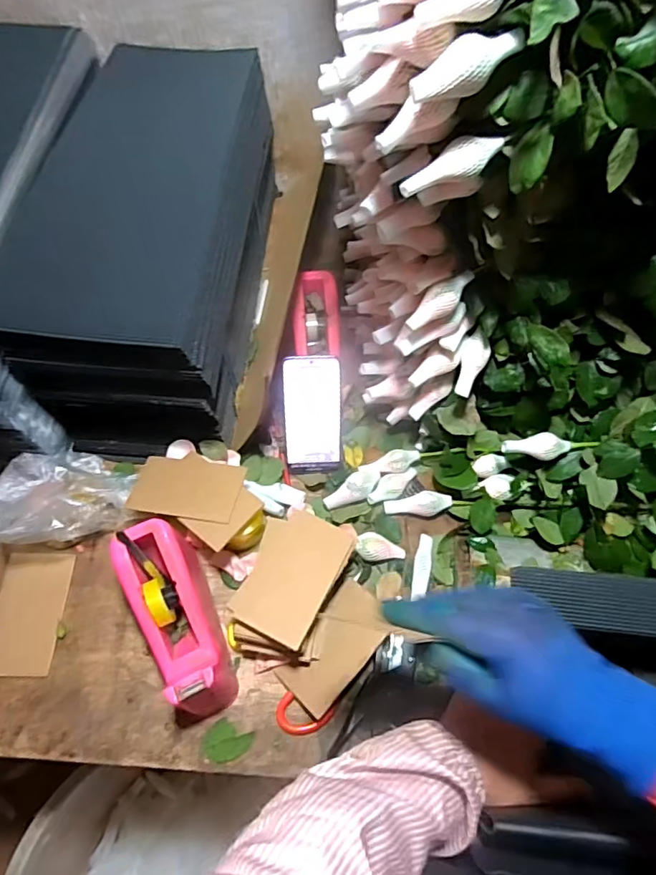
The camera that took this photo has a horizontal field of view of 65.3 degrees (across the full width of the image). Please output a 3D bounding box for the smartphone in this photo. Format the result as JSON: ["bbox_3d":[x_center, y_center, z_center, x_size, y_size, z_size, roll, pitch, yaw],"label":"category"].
[{"bbox_3d":[-0.019,-0.028,0.671,0.075,0.155,0.013,-3,20,-3],"label":"smartphone"}]

